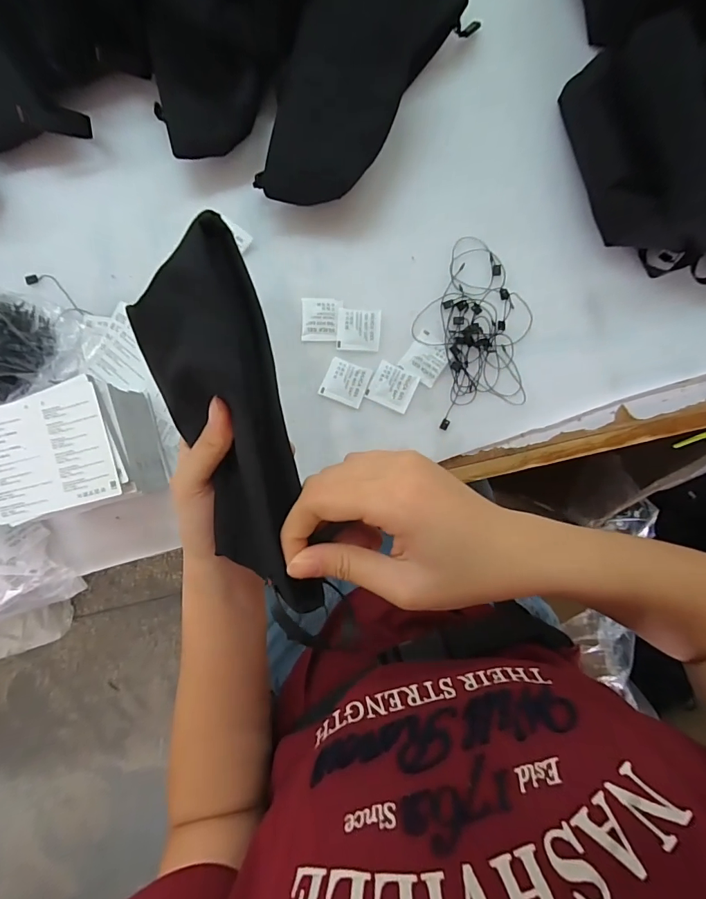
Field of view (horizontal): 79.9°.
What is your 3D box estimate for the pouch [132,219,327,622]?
[{"bbox_3d":[-0.065,-0.007,0.219,0.082,0.020,0.190,-12,97,31],"label":"pouch"}]

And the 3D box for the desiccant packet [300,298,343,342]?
[{"bbox_3d":[-0.030,-0.123,0.400,0.037,0.004,0.039,2,91,-1],"label":"desiccant packet"}]

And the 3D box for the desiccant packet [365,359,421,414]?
[{"bbox_3d":[0.038,-0.060,0.401,0.041,0.004,0.039,26,90,-2],"label":"desiccant packet"}]

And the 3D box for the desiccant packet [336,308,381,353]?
[{"bbox_3d":[0.005,-0.114,0.402,0.041,0.004,0.039,3,91,-1],"label":"desiccant packet"}]

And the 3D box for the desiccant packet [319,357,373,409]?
[{"bbox_3d":[-0.007,-0.064,0.401,0.040,0.005,0.039,22,90,-2],"label":"desiccant packet"}]

